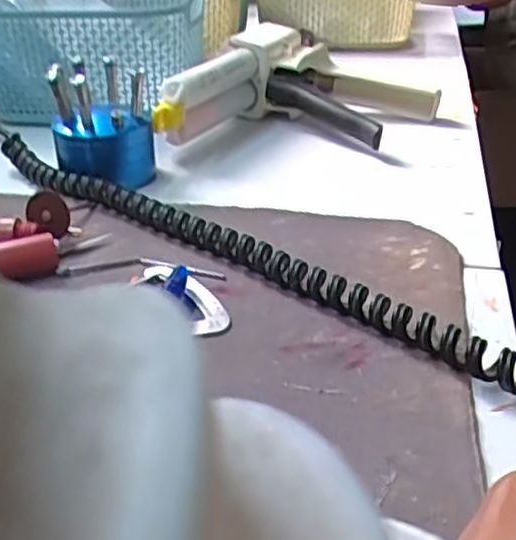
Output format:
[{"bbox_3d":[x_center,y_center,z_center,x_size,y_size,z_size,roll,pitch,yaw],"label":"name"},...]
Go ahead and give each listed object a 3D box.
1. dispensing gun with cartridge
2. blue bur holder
[{"bbox_3d":[0.036,-0.117,0.519,0.152,0.062,0.171,11,31,19],"label":"dispensing gun with cartridge"},{"bbox_3d":[-0.092,-0.089,0.450,0.058,0.065,0.048,-4,29,-7],"label":"blue bur holder"}]

